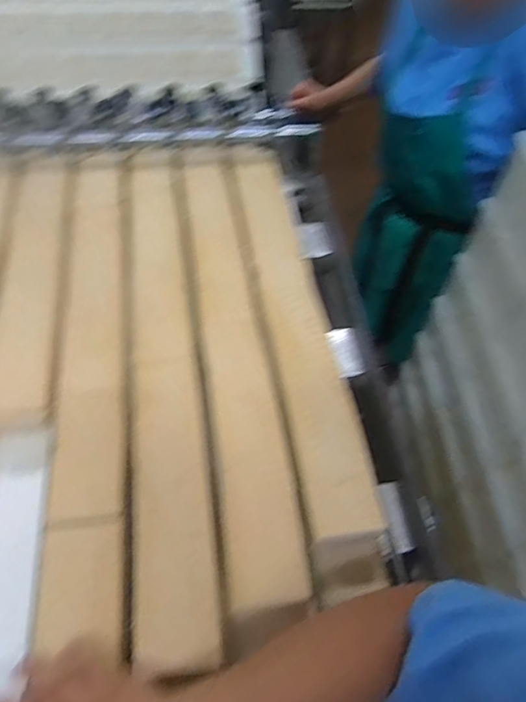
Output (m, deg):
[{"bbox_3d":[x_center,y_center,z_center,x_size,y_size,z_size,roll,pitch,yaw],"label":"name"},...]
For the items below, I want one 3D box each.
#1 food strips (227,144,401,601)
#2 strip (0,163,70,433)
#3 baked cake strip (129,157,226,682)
[{"bbox_3d":[0.042,-0.040,0.664,0.097,0.048,0.673,-6,56,-7],"label":"food strips"},{"bbox_3d":[-0.322,-0.108,0.676,0.078,0.016,0.465,-5,56,-6],"label":"strip"},{"bbox_3d":[-0.126,-0.014,0.622,0.076,0.023,0.717,-6,56,-7],"label":"baked cake strip"}]

